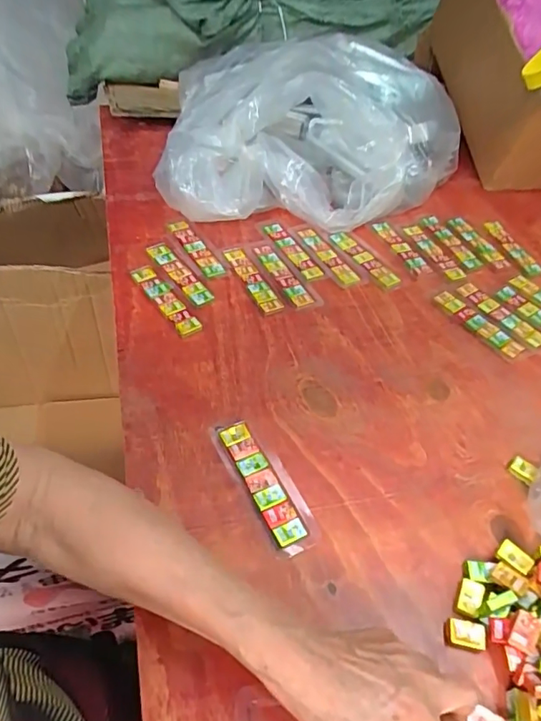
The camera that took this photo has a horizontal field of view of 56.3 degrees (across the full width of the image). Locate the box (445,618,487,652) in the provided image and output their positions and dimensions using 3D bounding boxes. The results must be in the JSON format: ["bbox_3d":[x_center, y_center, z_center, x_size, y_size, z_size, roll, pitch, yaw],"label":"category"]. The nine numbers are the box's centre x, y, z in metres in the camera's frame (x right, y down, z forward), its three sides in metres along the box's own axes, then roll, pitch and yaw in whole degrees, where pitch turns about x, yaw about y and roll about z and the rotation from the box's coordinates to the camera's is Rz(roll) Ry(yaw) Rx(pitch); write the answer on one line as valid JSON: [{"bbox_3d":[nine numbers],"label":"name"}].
[{"bbox_3d":[0.143,0.201,0.371,0.028,0.010,0.019,9,48,2],"label":"box"}]

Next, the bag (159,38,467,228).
[{"bbox_3d":[0.046,-0.357,0.748,0.431,0.161,0.346,-11,51,-16],"label":"bag"}]

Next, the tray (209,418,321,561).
[{"bbox_3d":[-0.004,0.105,0.443,0.045,0.012,0.134,-20,54,-22],"label":"tray"}]

